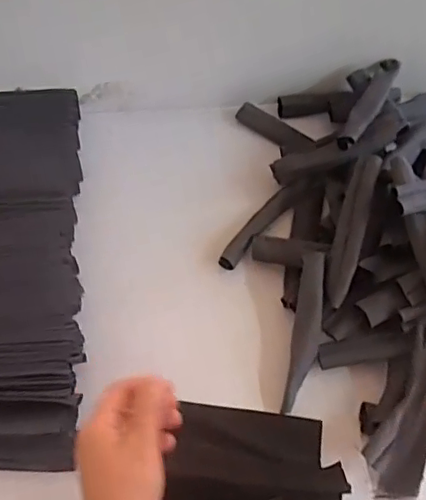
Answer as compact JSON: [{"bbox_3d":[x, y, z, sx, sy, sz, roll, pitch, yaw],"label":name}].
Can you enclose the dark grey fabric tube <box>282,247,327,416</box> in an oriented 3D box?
[{"bbox_3d":[0.111,0.095,0.664,0.037,0.020,0.183,11,80,3],"label":"dark grey fabric tube"}]

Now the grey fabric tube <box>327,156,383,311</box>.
[{"bbox_3d":[0.164,-0.025,0.670,0.032,0.023,0.180,16,81,6],"label":"grey fabric tube"}]

